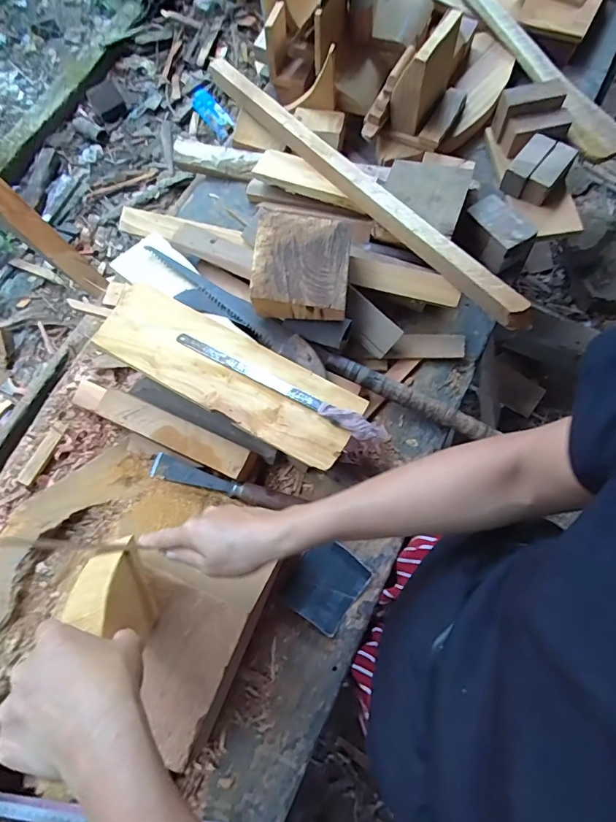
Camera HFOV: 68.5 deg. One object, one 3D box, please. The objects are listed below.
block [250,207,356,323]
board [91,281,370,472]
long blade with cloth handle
[{"bbox_3d":[-0.012,-0.220,0.704,0.143,0.075,0.150,6,85,-6],"label":"block"},{"bbox_3d":[-0.117,-0.060,0.658,0.395,0.013,0.140,29,57,8],"label":"board"},{"bbox_3d":[-0.041,-0.034,0.649,0.331,0.021,0.031,25,72,7],"label":"long blade with cloth handle"}]

